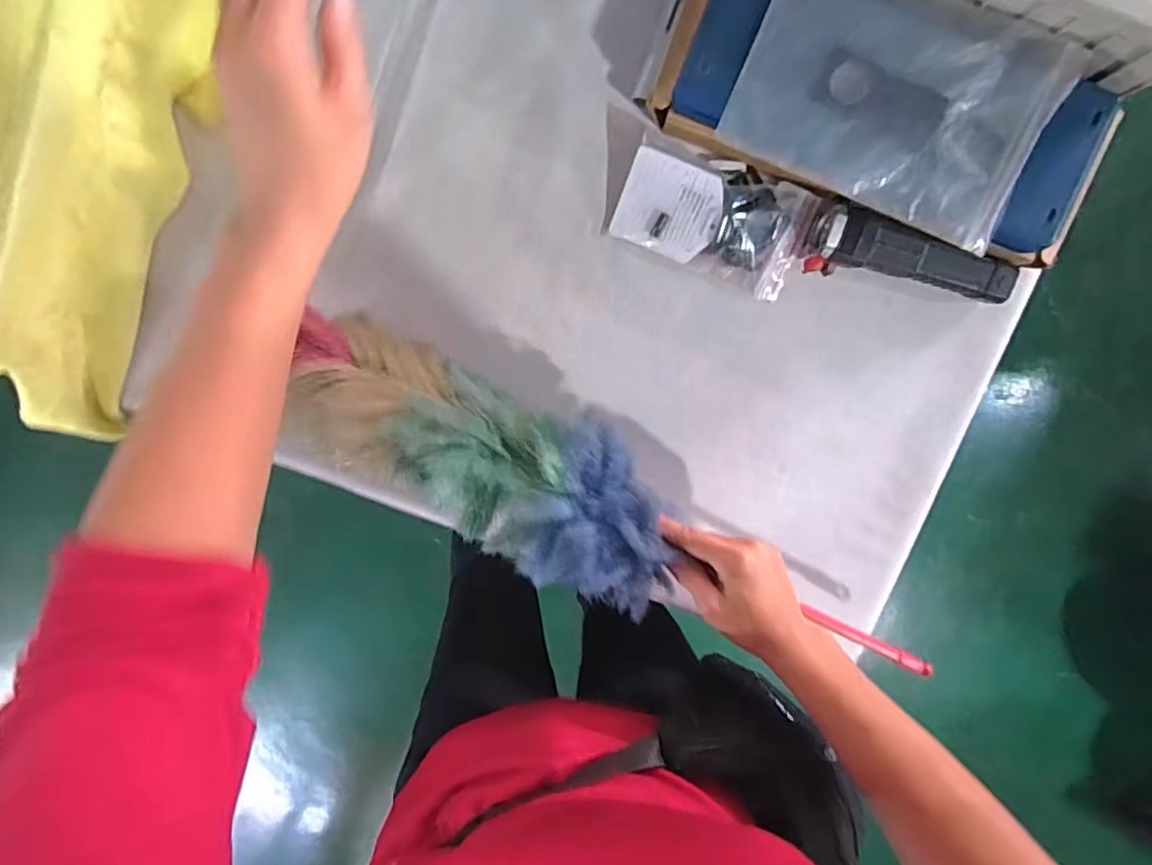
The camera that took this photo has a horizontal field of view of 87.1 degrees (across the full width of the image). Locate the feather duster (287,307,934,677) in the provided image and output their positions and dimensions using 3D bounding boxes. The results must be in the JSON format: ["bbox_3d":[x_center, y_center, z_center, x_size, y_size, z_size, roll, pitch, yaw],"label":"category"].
[{"bbox_3d":[0.022,0.069,0.491,0.533,0.117,0.126,30,97,-3],"label":"feather duster"}]

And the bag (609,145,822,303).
[{"bbox_3d":[0.113,-0.176,0.500,0.152,0.030,0.086,21,115,-7],"label":"bag"}]

